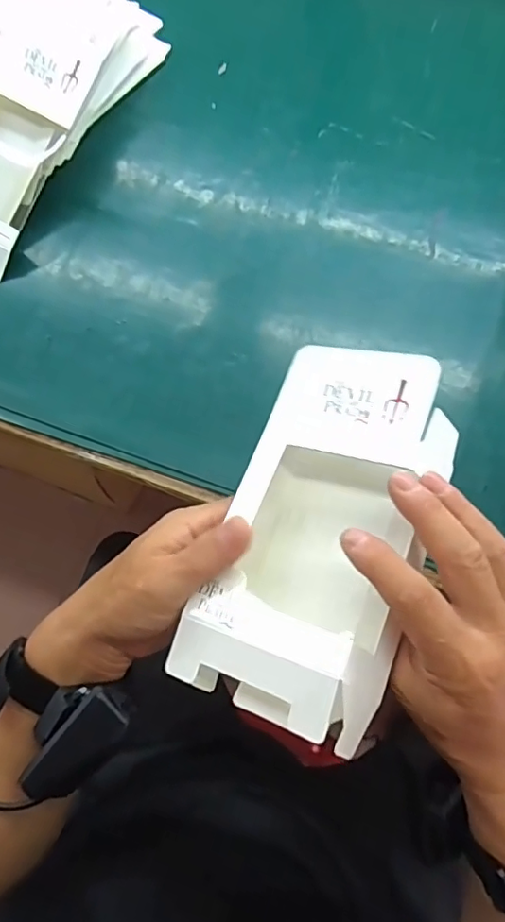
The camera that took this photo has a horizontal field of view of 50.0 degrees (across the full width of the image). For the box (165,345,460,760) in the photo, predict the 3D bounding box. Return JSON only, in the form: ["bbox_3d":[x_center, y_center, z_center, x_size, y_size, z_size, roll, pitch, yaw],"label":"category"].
[{"bbox_3d":[0.048,0.039,0.329,0.115,0.065,0.224,12,67,24],"label":"box"}]

